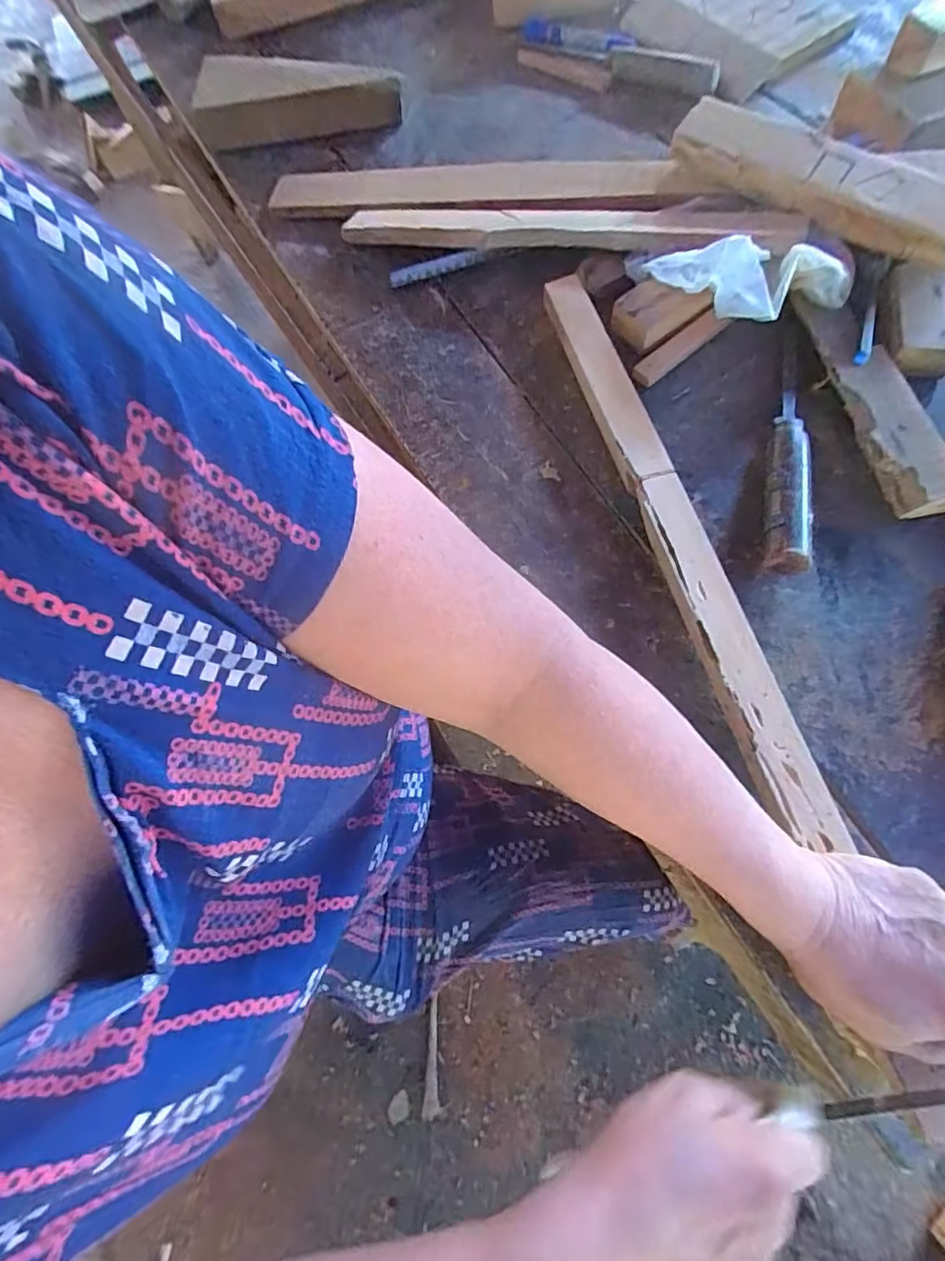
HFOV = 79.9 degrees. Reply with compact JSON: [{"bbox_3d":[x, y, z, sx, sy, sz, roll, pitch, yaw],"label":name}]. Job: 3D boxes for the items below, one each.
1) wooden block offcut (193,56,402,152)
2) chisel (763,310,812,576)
[{"bbox_3d":[-0.197,-0.612,0.646,0.237,0.039,0.082,-1,70,6],"label":"wooden block offcut"},{"bbox_3d":[0.247,-0.159,0.445,0.029,0.032,0.250,8,71,9],"label":"chisel"}]

